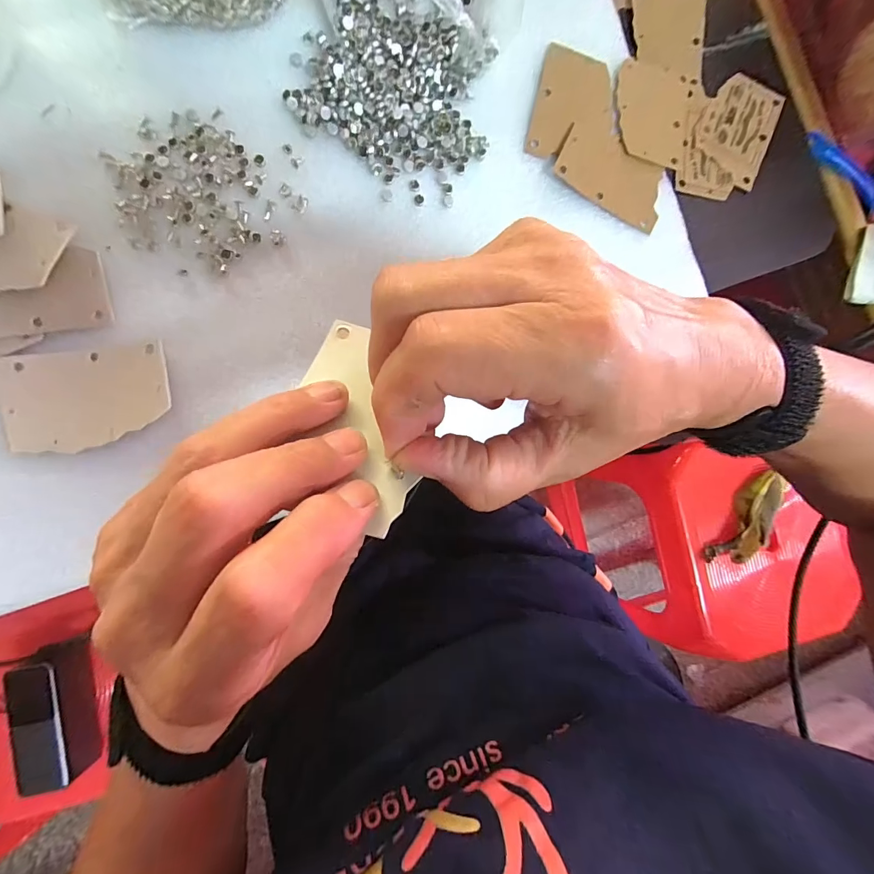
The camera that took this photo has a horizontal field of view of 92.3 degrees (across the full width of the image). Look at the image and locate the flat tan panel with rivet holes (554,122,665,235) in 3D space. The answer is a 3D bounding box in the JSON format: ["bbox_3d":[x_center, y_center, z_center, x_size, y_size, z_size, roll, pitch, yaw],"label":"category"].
[{"bbox_3d":[0.119,-0.176,0.283,0.077,0.005,0.047,26,85,-6],"label":"flat tan panel with rivet holes"}]

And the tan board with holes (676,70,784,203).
[{"bbox_3d":[0.211,-0.218,0.306,0.061,0.004,0.099,24,85,-4],"label":"tan board with holes"}]

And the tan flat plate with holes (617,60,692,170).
[{"bbox_3d":[0.150,-0.224,0.292,0.056,0.004,0.076,11,82,-14],"label":"tan flat plate with holes"}]

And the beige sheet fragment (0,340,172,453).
[{"bbox_3d":[-0.194,-0.022,0.233,0.083,0.005,0.054,-11,88,-9],"label":"beige sheet fragment"}]

